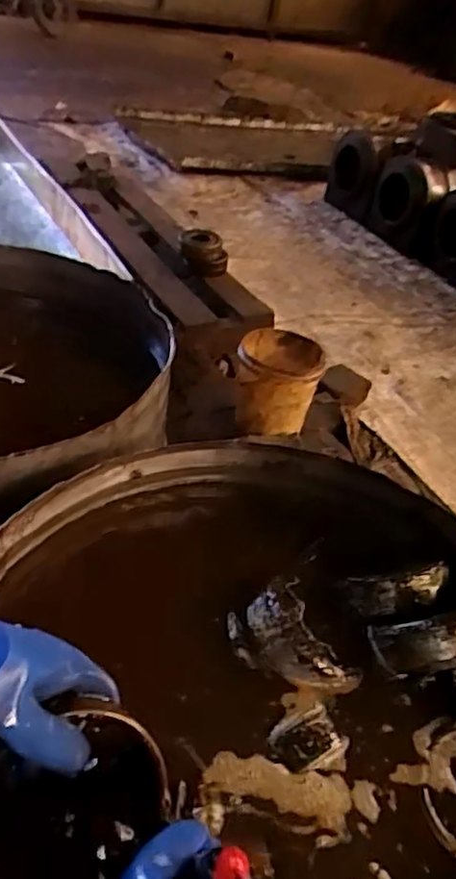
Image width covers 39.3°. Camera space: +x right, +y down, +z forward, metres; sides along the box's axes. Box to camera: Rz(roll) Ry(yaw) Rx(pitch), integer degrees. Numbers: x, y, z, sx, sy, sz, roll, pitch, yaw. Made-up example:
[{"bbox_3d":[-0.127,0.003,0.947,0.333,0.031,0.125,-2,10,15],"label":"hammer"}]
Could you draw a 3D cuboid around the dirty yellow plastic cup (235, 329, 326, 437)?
[{"bbox_3d":[0.088,-0.101,1.145,0.145,0.126,0.137,7,38,-3],"label":"dirty yellow plastic cup"}]

